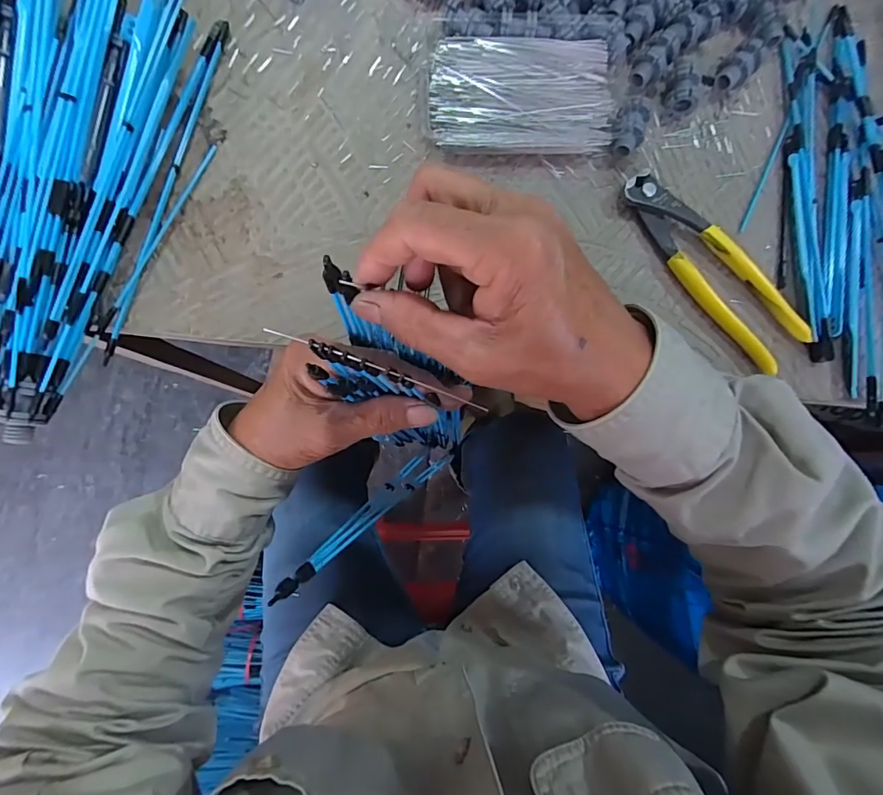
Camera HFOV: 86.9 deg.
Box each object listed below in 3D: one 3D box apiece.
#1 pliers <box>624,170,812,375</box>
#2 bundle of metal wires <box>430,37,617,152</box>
[{"bbox_3d":[0.191,-0.094,0.331,0.047,0.014,0.162,-37,86,-6],"label":"pliers"},{"bbox_3d":[0.058,-0.222,0.342,0.130,0.015,0.079,-2,83,-2],"label":"bundle of metal wires"}]

